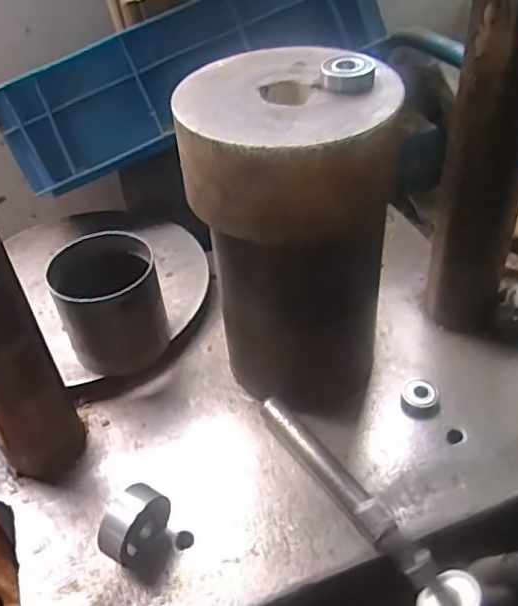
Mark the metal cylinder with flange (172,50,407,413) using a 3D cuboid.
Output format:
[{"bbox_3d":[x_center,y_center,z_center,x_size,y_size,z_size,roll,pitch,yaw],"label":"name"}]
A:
[{"bbox_3d":[0.028,-0.040,0.474,0.142,0.259,0.142,1,42,7],"label":"metal cylinder with flange"}]

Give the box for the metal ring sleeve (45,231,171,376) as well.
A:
[{"bbox_3d":[-0.128,0.003,0.534,0.087,0.091,0.088,-17,44,-14],"label":"metal ring sleeve"}]

